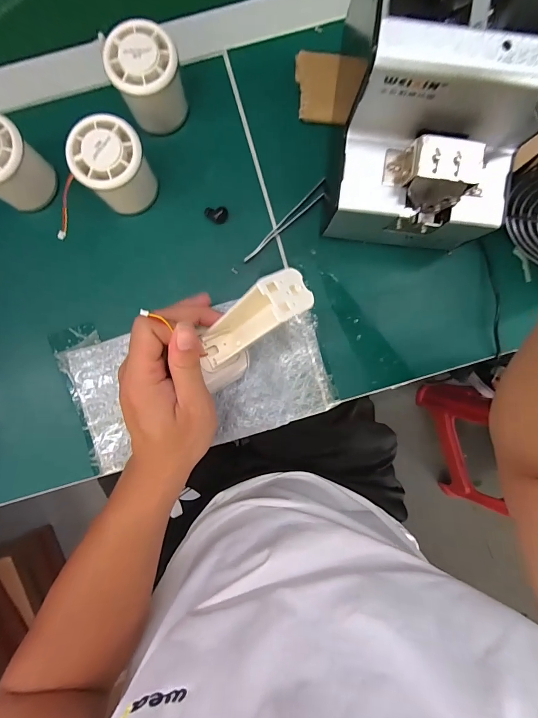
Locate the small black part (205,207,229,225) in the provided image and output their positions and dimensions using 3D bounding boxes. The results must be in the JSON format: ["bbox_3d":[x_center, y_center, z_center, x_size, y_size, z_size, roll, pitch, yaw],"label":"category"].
[{"bbox_3d":[-0.049,-0.134,0.338,0.021,0.010,0.012,-2,90,-1],"label":"small black part"}]

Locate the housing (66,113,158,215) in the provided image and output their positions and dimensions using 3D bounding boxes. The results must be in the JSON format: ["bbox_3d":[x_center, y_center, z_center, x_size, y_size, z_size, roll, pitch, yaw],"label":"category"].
[{"bbox_3d":[-0.132,-0.162,0.307,0.056,0.055,0.054,0,90,-1],"label":"housing"}]

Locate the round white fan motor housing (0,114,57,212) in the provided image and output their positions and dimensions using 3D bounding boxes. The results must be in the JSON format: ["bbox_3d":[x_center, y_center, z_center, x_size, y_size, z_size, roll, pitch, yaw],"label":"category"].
[{"bbox_3d":[-0.226,-0.164,0.308,0.052,0.057,0.058,35,89,0],"label":"round white fan motor housing"}]

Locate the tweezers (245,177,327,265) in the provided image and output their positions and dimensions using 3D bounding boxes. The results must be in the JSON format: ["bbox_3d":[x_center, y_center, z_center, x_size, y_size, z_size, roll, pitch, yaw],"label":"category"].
[{"bbox_3d":[0.017,-0.126,0.337,0.102,0.013,0.011,-45,91,-1],"label":"tweezers"}]

